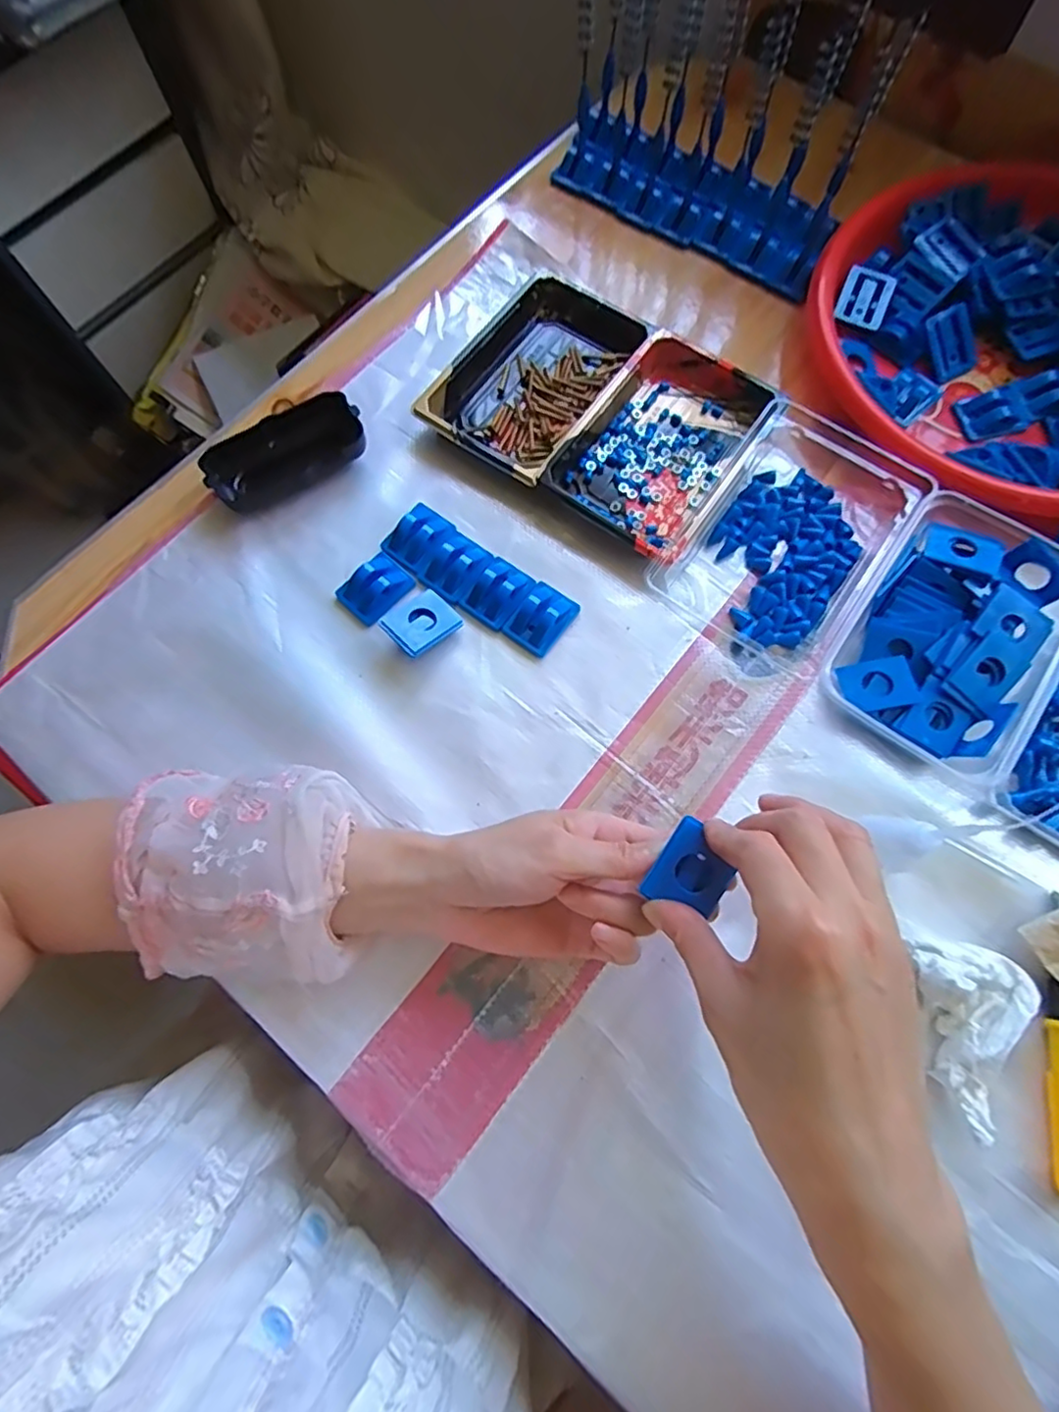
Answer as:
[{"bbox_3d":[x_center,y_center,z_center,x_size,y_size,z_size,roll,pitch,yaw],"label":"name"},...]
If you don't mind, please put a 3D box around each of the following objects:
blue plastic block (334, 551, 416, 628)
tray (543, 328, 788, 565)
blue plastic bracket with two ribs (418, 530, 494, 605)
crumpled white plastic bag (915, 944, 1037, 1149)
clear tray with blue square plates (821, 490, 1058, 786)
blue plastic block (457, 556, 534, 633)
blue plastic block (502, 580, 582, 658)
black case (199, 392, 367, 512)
[{"bbox_3d":[-0.102,-0.079,0.411,0.037,0.012,0.044,42,79,13],"label":"blue plastic block"},{"bbox_3d":[0.093,-0.183,0.432,0.106,0.024,0.160,35,77,11],"label":"tray"},{"bbox_3d":[-0.048,-0.093,0.414,0.036,0.010,0.045,37,78,12],"label":"blue plastic bracket with two ribs"},{"bbox_3d":[0.232,0.168,0.319,0.052,0.026,0.084,-2,73,1],"label":"crumpled white plastic bag"},{"bbox_3d":[0.258,-0.045,0.380,0.107,0.031,0.161,33,77,11],"label":"clear tray with blue square plates"},{"bbox_3d":[-0.020,-0.075,0.409,0.035,0.014,0.044,37,78,12],"label":"blue plastic block"},{"bbox_3d":[0.008,-0.058,0.403,0.033,0.015,0.044,35,78,11],"label":"blue plastic block"},{"bbox_3d":[-0.172,-0.179,0.441,0.109,0.023,0.054,-28,75,-6],"label":"black case"}]

